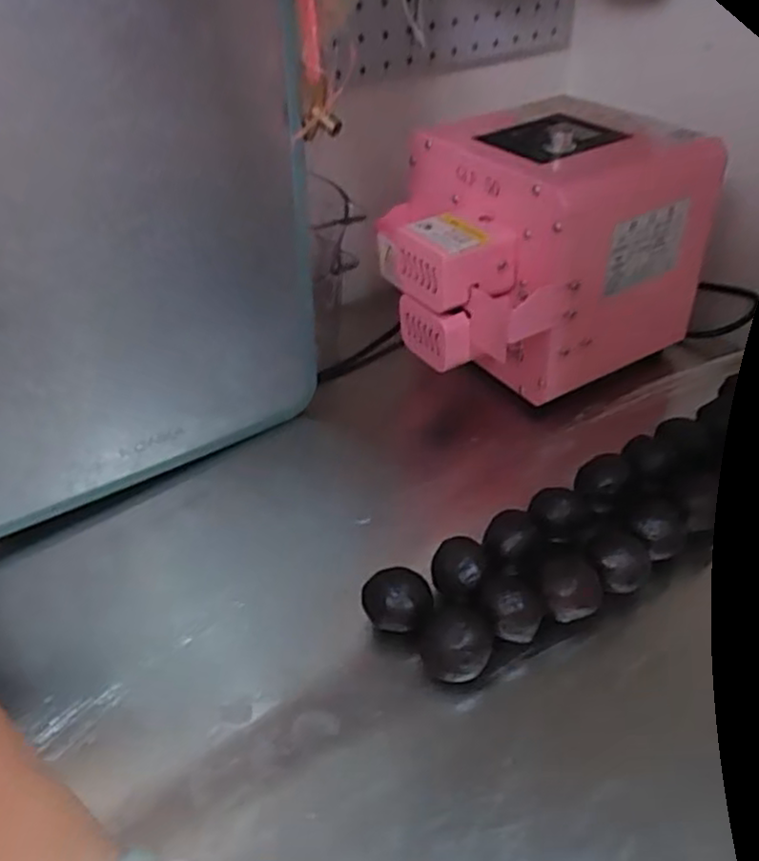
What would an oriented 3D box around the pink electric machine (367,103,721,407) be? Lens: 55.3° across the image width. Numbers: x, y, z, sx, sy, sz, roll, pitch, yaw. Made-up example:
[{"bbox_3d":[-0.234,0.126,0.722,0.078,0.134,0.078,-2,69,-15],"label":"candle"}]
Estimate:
[{"bbox_3d":[0.119,-0.147,0.587,0.225,0.166,0.180,-24,44,-22],"label":"pink electric machine"}]

